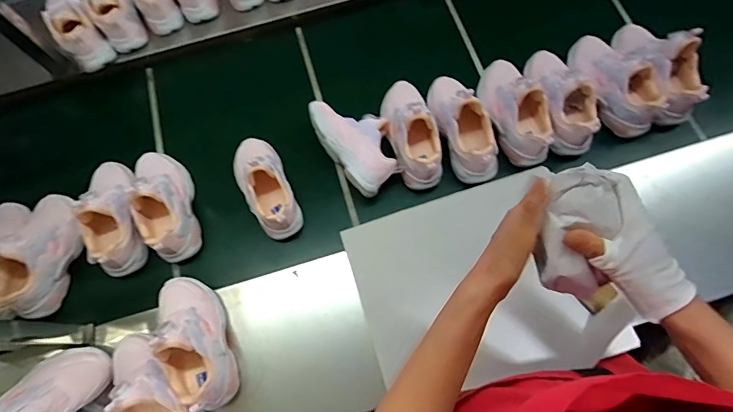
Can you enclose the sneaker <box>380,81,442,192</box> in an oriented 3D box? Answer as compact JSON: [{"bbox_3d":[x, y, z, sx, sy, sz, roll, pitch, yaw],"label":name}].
[{"bbox_3d":[0.077,-0.139,0.711,0.081,0.104,0.200,-11,71,-1],"label":"sneaker"}]

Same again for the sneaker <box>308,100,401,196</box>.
[{"bbox_3d":[-0.012,-0.114,0.725,0.113,0.068,0.186,-35,73,-9],"label":"sneaker"}]

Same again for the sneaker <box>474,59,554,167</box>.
[{"bbox_3d":[0.260,-0.177,0.720,0.083,0.101,0.206,-15,71,-3],"label":"sneaker"}]

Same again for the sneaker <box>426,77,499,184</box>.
[{"bbox_3d":[0.164,-0.146,0.705,0.067,0.106,0.199,-18,71,-4],"label":"sneaker"}]

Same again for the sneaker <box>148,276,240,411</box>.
[{"bbox_3d":[-0.245,0.183,0.579,0.072,0.103,0.191,-21,72,-5],"label":"sneaker"}]

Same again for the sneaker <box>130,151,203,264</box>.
[{"bbox_3d":[-0.342,-0.015,0.694,0.088,0.091,0.201,-20,72,-5],"label":"sneaker"}]

